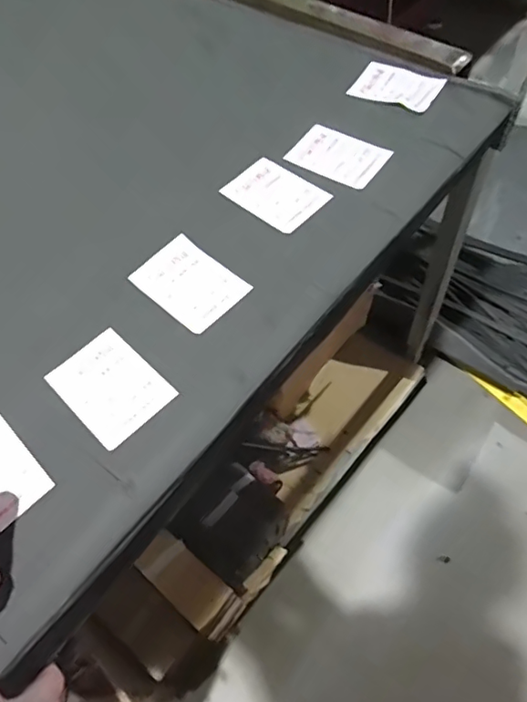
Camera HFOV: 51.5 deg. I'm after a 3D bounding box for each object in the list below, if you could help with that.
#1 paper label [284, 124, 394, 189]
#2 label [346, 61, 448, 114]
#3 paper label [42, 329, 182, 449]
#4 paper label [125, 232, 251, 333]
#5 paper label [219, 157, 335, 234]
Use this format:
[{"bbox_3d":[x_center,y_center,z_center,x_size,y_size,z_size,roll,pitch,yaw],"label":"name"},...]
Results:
[{"bbox_3d":[0.088,-0.230,0.643,0.103,0.004,0.075,30,65,17],"label":"paper label"},{"bbox_3d":[0.173,-0.343,0.709,0.106,0.012,0.064,25,63,18],"label":"label"},{"bbox_3d":[-0.139,0.032,0.497,0.077,0.005,0.102,-41,66,-21],"label":"paper label"},{"bbox_3d":[-0.076,-0.068,0.552,0.101,0.007,0.075,37,68,18],"label":"paper label"},{"bbox_3d":[0.014,-0.177,0.617,0.103,0.004,0.074,37,70,22],"label":"paper label"}]

